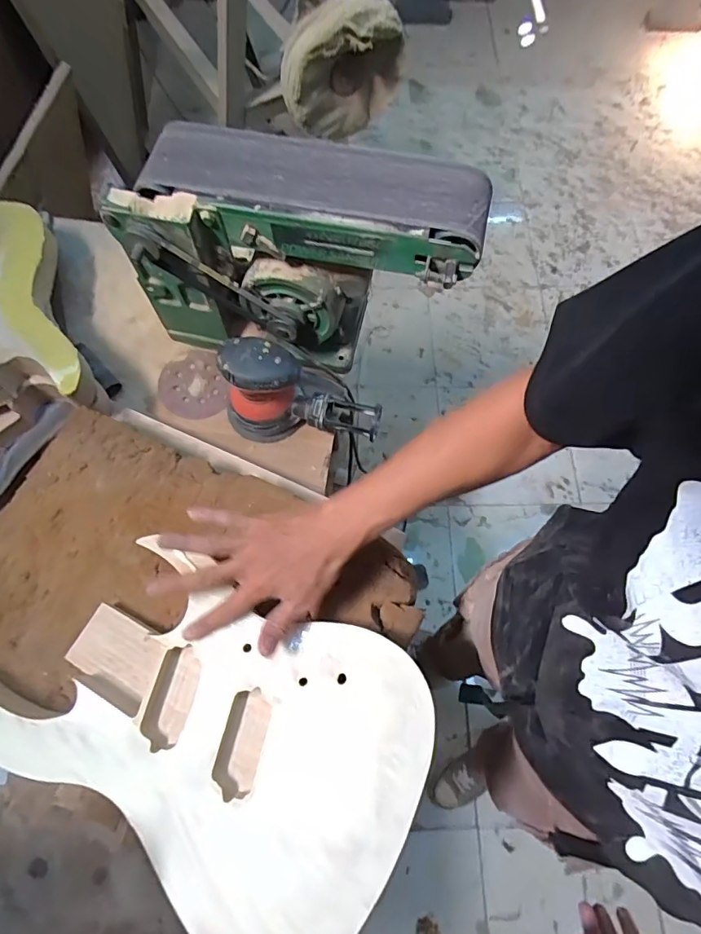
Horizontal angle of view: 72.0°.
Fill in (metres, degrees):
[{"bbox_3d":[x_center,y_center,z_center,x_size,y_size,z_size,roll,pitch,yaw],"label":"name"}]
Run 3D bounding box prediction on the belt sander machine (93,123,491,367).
[{"bbox_3d":[-0.065,-0.271,0.660,0.434,0.258,0.158,7,70,2],"label":"belt sander machine"}]

